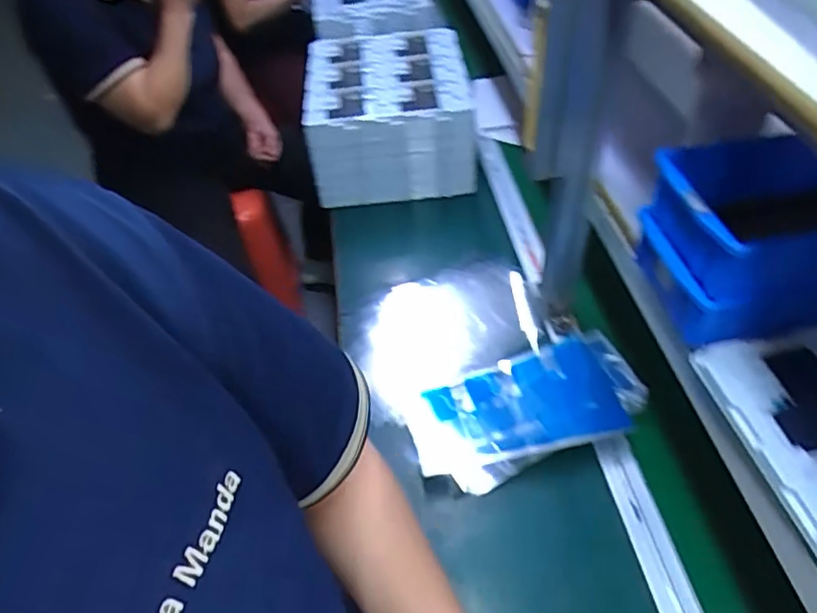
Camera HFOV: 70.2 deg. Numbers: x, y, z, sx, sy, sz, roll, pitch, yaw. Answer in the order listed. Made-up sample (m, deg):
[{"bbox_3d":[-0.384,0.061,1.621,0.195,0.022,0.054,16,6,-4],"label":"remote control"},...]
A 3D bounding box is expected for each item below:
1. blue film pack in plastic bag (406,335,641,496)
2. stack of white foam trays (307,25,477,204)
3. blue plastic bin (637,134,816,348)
[{"bbox_3d":[0.148,0.127,0.723,0.268,0.046,0.146,-15,48,-10],"label":"blue film pack in plastic bag"},{"bbox_3d":[-0.041,-0.373,1.131,0.293,0.165,0.336,-6,47,-1],"label":"stack of white foam trays"},{"bbox_3d":[0.317,-0.056,0.517,0.184,0.130,0.136,-8,47,-3],"label":"blue plastic bin"}]

